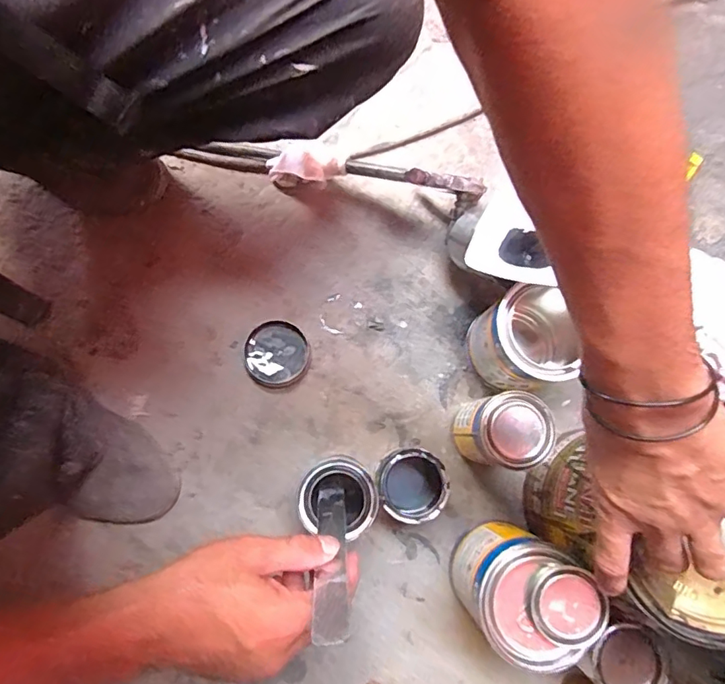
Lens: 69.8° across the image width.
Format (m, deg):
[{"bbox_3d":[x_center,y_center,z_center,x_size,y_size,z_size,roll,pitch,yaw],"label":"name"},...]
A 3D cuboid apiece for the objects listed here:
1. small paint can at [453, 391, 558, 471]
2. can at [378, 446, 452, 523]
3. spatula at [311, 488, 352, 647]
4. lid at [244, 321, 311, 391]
[{"bbox_3d":[0.138,0.089,0.541,0.073,0.141,0.074,22,79,3],"label":"small paint can"},{"bbox_3d":[0.052,0.152,0.562,0.069,0.069,0.072,0,79,-1],"label":"can"},{"bbox_3d":[-0.025,0.166,0.413,0.026,0.211,0.010,-3,98,-3],"label":"spatula"},{"bbox_3d":[-0.101,0.015,0.615,0.076,0.009,0.076,0,79,-1],"label":"lid"}]

